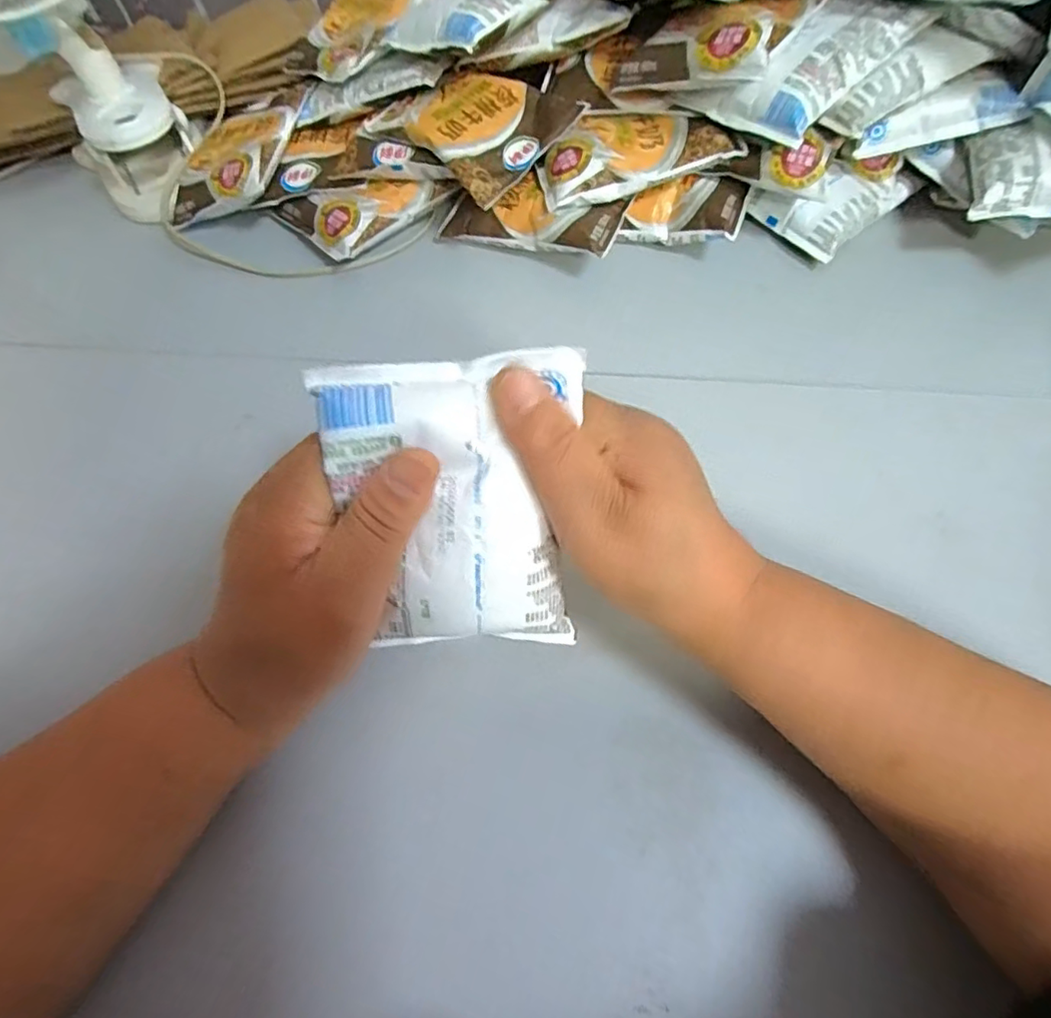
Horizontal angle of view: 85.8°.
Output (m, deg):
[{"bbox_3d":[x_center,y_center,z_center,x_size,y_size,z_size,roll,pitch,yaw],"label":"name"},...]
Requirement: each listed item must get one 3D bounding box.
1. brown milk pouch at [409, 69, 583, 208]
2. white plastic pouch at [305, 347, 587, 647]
[{"bbox_3d":[-0.026,-0.258,0.381,0.087,0.025,0.094,39,71,19],"label":"brown milk pouch"},{"bbox_3d":[-0.024,0.003,0.215,0.092,0.017,0.118,-4,105,-10],"label":"white plastic pouch"}]

